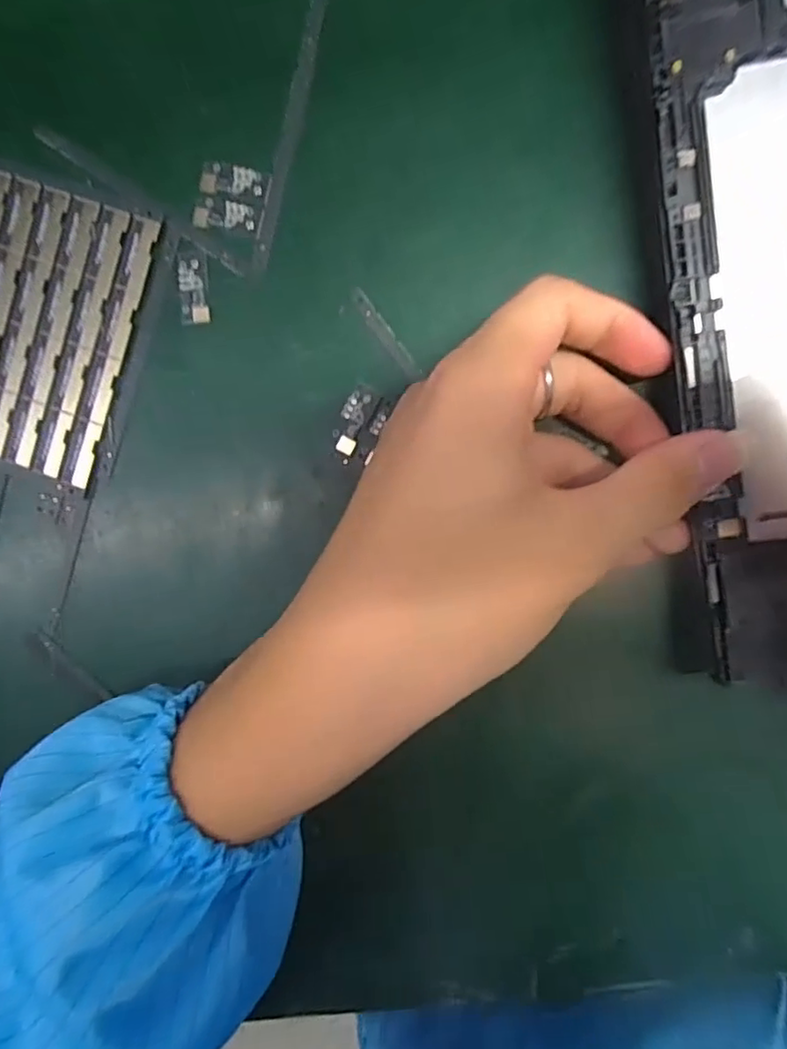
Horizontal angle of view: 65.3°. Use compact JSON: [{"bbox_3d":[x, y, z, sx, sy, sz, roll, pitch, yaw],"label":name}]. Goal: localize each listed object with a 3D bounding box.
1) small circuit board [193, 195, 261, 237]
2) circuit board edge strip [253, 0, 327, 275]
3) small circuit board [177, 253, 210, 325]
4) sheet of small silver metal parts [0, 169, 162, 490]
[{"bbox_3d":[-0.061,-0.112,0.222,0.024,0.004,0.011,12,96,5],"label":"small circuit board"},{"bbox_3d":[-0.037,-0.138,0.218,0.008,0.004,0.094,15,96,5],"label":"circuit board edge strip"},{"bbox_3d":[-0.074,-0.087,0.225,0.010,0.004,0.025,-1,94,6],"label":"small circuit board"},{"bbox_3d":[-0.145,-0.077,0.234,0.092,0.005,0.101,20,96,6],"label":"sheet of small silver metal parts"}]

